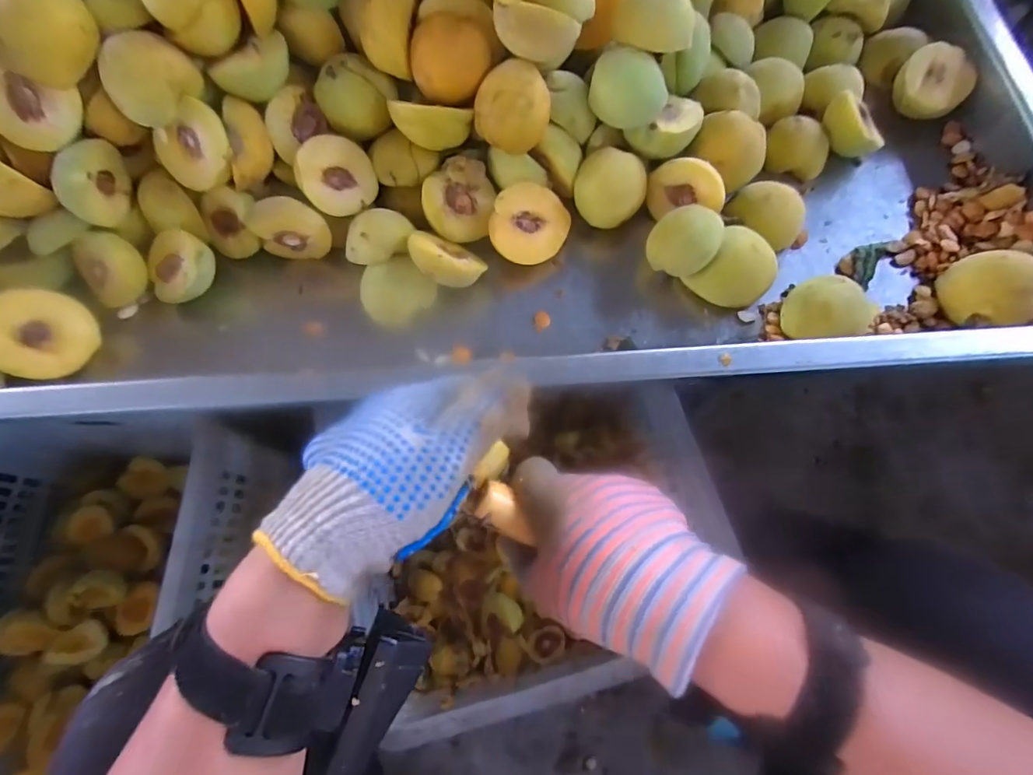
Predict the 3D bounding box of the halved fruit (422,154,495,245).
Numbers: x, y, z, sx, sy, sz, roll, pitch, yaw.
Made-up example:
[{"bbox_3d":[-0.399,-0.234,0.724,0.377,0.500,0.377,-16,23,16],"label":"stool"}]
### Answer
[{"bbox_3d":[-0.049,-0.152,0.411,0.056,0.033,0.064,-11,96,-12],"label":"halved fruit"}]

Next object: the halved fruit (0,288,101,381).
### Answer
[{"bbox_3d":[-0.363,-0.041,0.381,0.032,0.064,0.066,18,90,47],"label":"halved fruit"}]

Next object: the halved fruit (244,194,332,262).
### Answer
[{"bbox_3d":[-0.181,-0.127,0.399,0.060,0.045,0.025,-1,70,1],"label":"halved fruit"}]

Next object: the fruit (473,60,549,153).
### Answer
[{"bbox_3d":[-0.003,-0.208,0.384,0.055,0.057,0.053,1,70,2],"label":"fruit"}]

